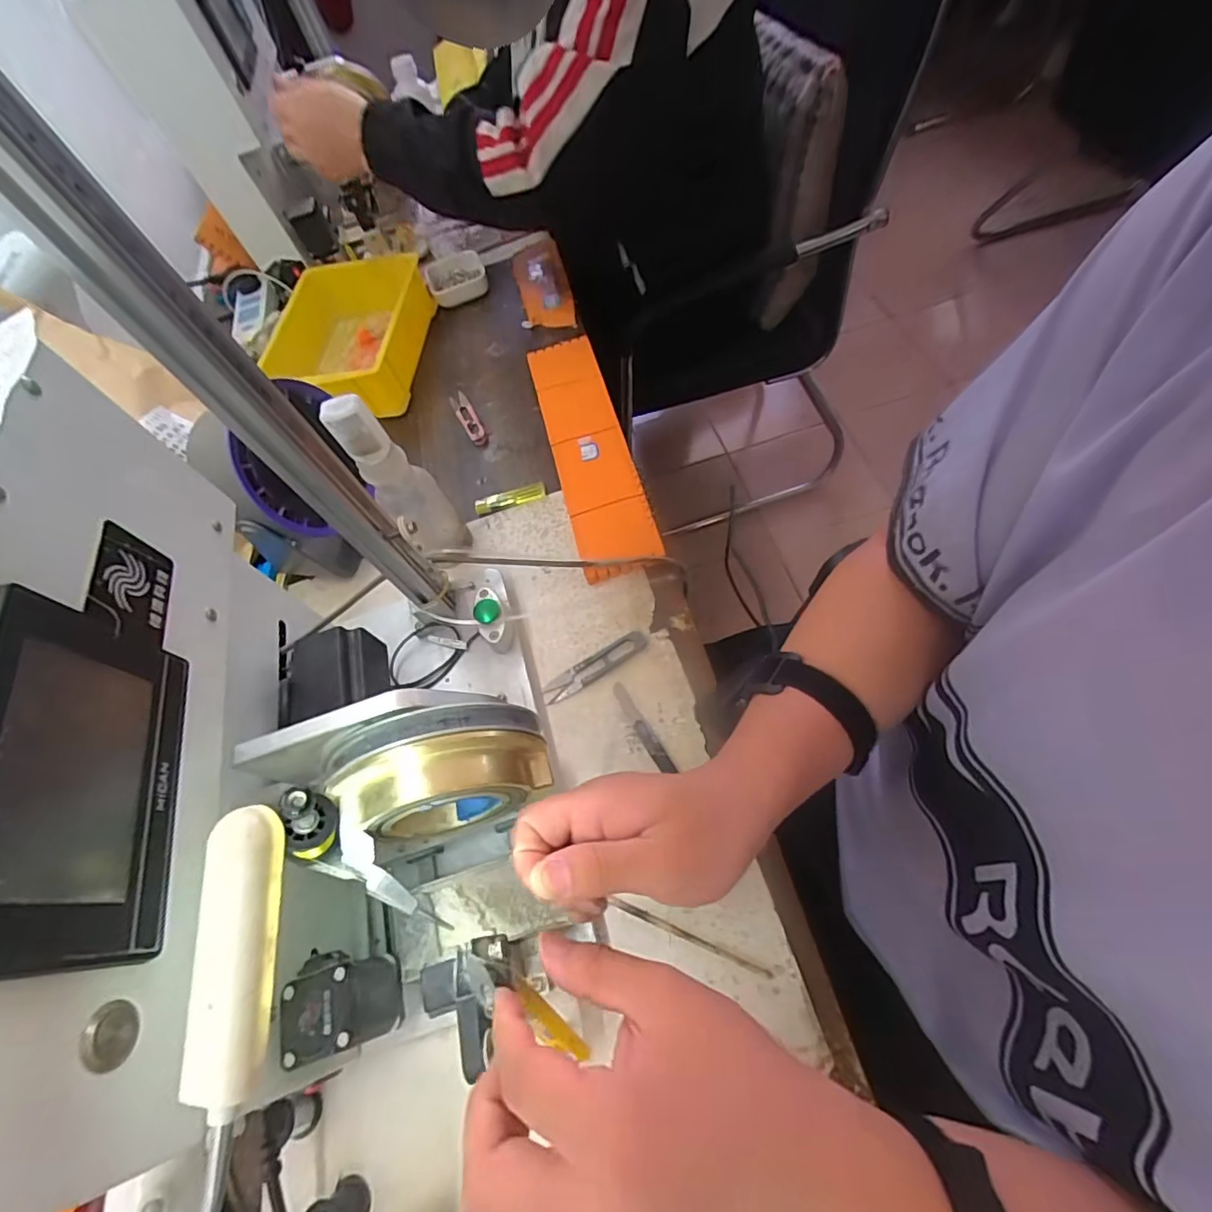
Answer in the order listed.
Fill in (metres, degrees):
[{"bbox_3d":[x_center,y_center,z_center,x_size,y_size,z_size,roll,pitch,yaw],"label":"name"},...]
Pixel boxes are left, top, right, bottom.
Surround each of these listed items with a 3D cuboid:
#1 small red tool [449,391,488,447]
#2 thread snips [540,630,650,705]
[{"bbox_3d":[-0.169,-0.231,0.665,0.021,0.012,0.094,-30,61,-6],"label":"small red tool"},{"bbox_3d":[-0.009,0.053,0.484,0.102,0.011,0.021,-31,61,-7],"label":"thread snips"}]

